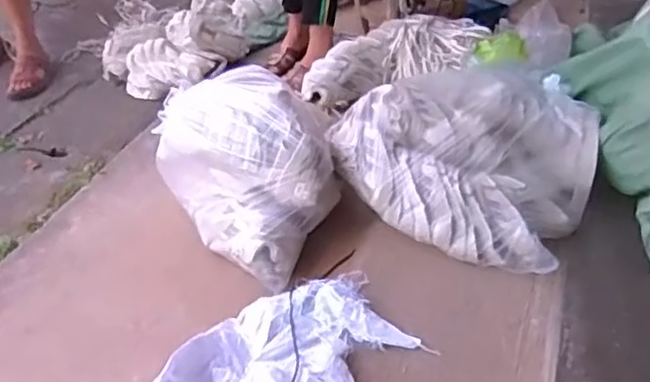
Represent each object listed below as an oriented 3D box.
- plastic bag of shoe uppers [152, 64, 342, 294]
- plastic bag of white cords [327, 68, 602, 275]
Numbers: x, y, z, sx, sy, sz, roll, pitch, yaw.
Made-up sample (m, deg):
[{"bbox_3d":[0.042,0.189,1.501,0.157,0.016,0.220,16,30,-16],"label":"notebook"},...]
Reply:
[{"bbox_3d":[-0.161,-0.063,1.415,0.319,0.265,0.492,-25,43,-25],"label":"plastic bag of shoe uppers"},{"bbox_3d":[0.310,-0.083,1.391,0.504,0.217,0.455,19,44,26],"label":"plastic bag of white cords"}]

